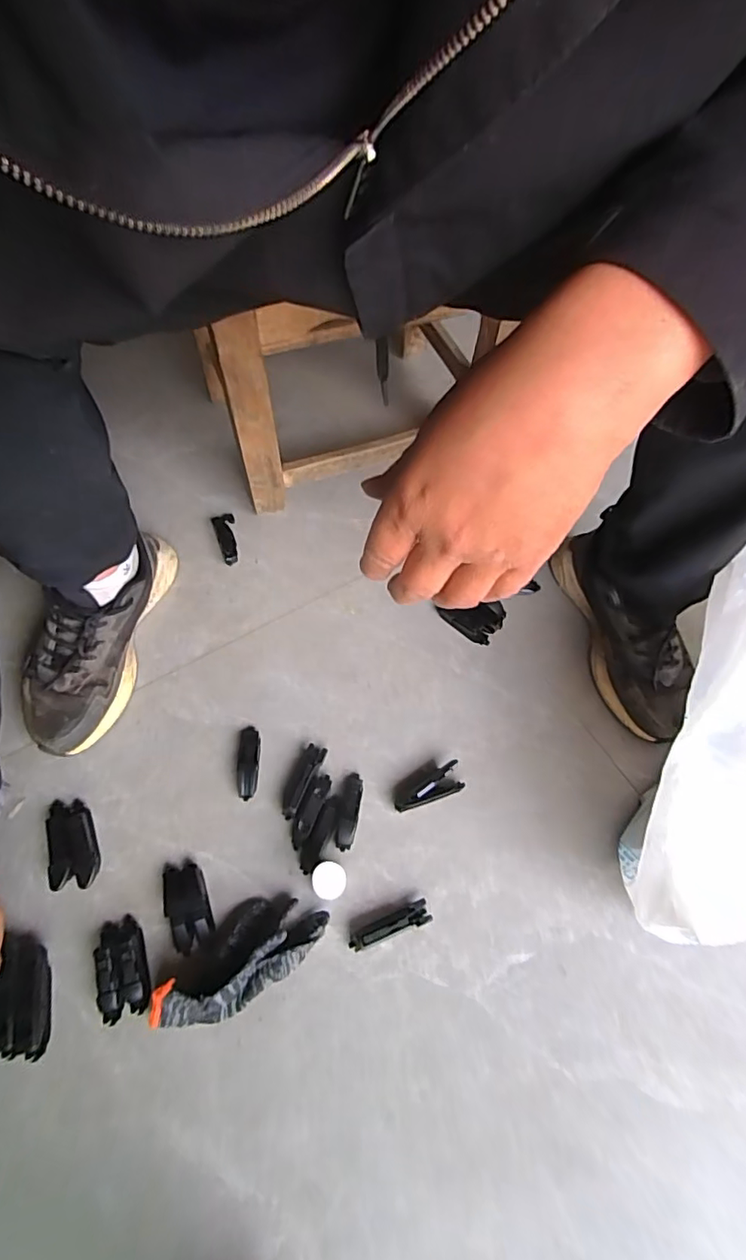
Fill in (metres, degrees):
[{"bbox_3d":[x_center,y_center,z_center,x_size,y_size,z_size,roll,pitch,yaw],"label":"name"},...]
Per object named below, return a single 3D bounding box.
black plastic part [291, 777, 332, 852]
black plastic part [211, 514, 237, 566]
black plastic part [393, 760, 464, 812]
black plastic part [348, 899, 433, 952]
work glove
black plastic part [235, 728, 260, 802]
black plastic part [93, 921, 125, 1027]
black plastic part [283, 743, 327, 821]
[{"bbox_3d":[-0.068,0.197,0.579,0.021,0.018,0.080,20,61,8],"label":"black plastic part"},{"bbox_3d":[-0.205,-0.130,0.744,0.030,0.019,0.086,-16,63,-12],"label":"black plastic part"},{"bbox_3d":[0.060,0.174,0.597,0.079,0.030,0.037,-16,63,-12],"label":"black plastic part"},{"bbox_3d":[0.017,0.300,0.537,0.083,0.017,0.021,-17,63,-13],"label":"black plastic part"},{"bbox_3d":[-0.128,0.308,0.498,0.172,0.057,0.075,-26,65,-17],"label":"work glove"},{"bbox_3d":[-0.142,0.150,0.603,0.024,0.017,0.082,1,61,-3],"label":"black plastic part"},{"bbox_3d":[-0.248,0.322,0.500,0.024,0.022,0.083,-11,62,-9],"label":"black plastic part"},{"bbox_3d":[-0.080,0.167,0.592,0.024,0.023,0.083,23,62,9],"label":"black plastic part"}]

